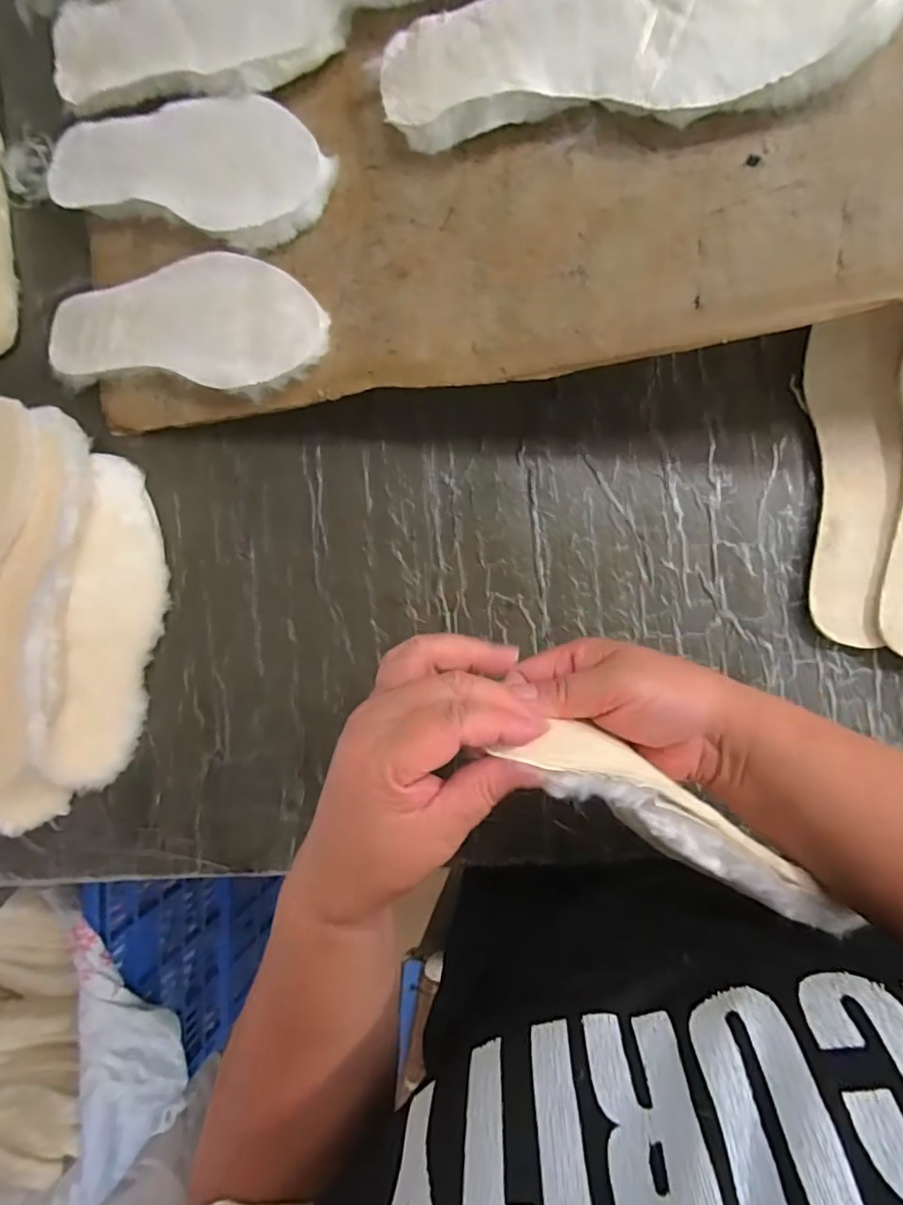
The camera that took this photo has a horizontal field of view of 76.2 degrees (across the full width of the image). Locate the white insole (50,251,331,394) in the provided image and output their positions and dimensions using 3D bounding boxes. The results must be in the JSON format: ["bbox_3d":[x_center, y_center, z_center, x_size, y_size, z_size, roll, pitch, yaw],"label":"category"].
[{"bbox_3d":[-0.219,-0.220,0.457,0.269,0.012,0.093,10,105,20],"label":"white insole"}]

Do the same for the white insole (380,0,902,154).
[{"bbox_3d":[0.089,-0.317,0.324,0.270,0.028,0.087,11,91,23],"label":"white insole"}]

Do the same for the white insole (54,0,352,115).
[{"bbox_3d":[-0.194,-0.429,0.431,0.274,0.026,0.096,12,91,21],"label":"white insole"}]

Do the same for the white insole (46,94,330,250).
[{"bbox_3d":[-0.211,-0.338,0.444,0.270,0.019,0.089,23,109,18],"label":"white insole"}]

